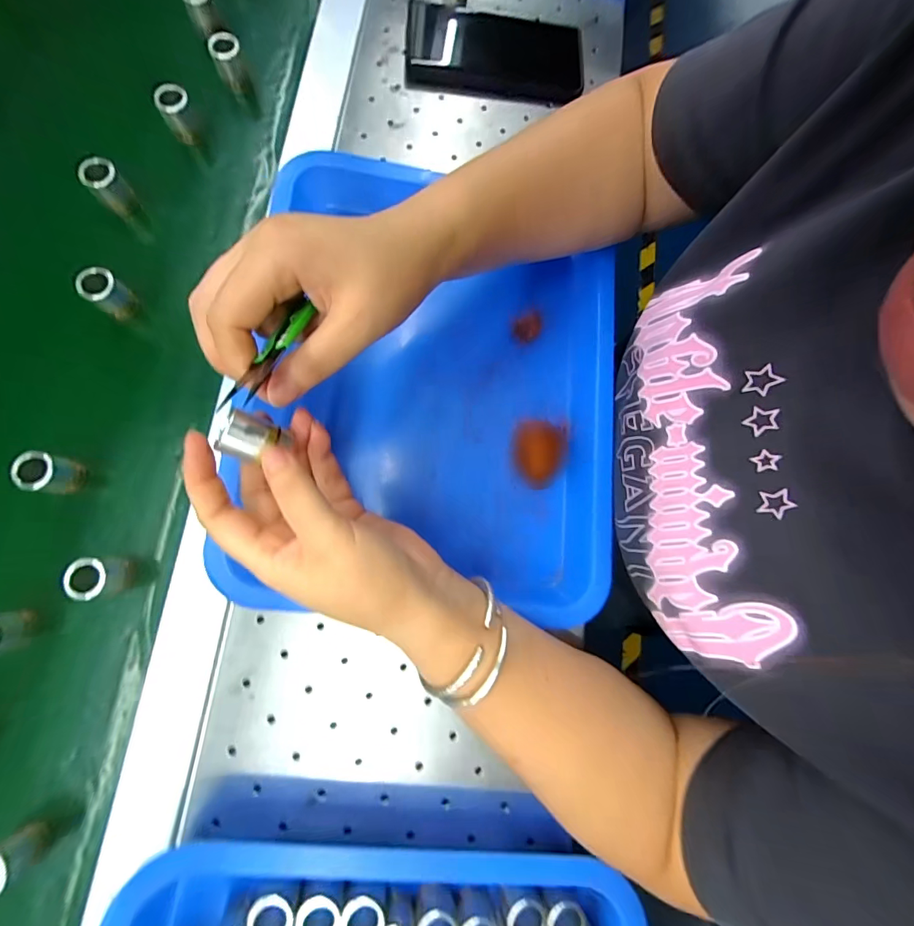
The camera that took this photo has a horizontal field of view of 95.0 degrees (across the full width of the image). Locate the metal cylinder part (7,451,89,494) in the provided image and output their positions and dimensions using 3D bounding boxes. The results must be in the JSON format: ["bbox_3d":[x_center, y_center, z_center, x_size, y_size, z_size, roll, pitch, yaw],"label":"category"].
[{"bbox_3d":[-0.264,0.007,0.272,0.017,0.034,0.023,21,83,-2],"label":"metal cylinder part"}]

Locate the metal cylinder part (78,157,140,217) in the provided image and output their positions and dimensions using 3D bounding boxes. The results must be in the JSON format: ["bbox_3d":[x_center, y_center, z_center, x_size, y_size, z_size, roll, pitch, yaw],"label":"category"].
[{"bbox_3d":[-0.262,-0.208,0.320,0.024,0.041,0.019,-42,88,-8],"label":"metal cylinder part"}]

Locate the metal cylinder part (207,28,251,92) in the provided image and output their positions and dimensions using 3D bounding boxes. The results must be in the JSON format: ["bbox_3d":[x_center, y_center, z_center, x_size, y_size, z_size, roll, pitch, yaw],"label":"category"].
[{"bbox_3d":[-0.187,-0.331,0.350,0.023,0.037,0.019,-20,86,-6],"label":"metal cylinder part"}]

